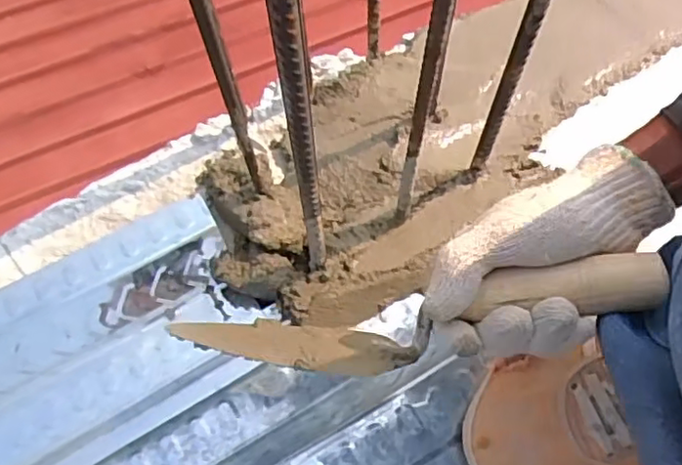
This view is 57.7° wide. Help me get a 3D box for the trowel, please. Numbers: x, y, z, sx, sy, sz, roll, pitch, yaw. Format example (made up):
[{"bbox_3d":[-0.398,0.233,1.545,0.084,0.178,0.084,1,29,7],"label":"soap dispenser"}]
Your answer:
[{"bbox_3d":[0.045,0.060,0.402,0.300,0.076,0.056,-12,67,15],"label":"trowel"}]

